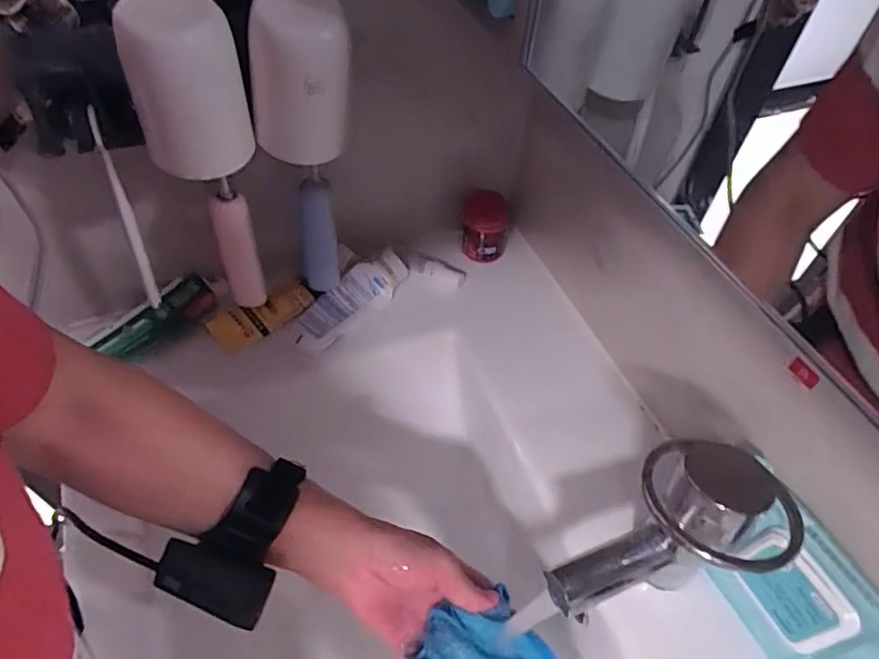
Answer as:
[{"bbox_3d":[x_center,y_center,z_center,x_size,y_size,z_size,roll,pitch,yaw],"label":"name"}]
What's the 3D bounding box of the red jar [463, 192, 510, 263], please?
[{"bbox_3d":[0.055,-0.123,0.703,0.055,0.071,0.057,8,51,2],"label":"red jar"}]

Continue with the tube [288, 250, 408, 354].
[{"bbox_3d":[-0.097,-0.033,0.622,0.054,0.027,0.143,36,57,22],"label":"tube"}]

